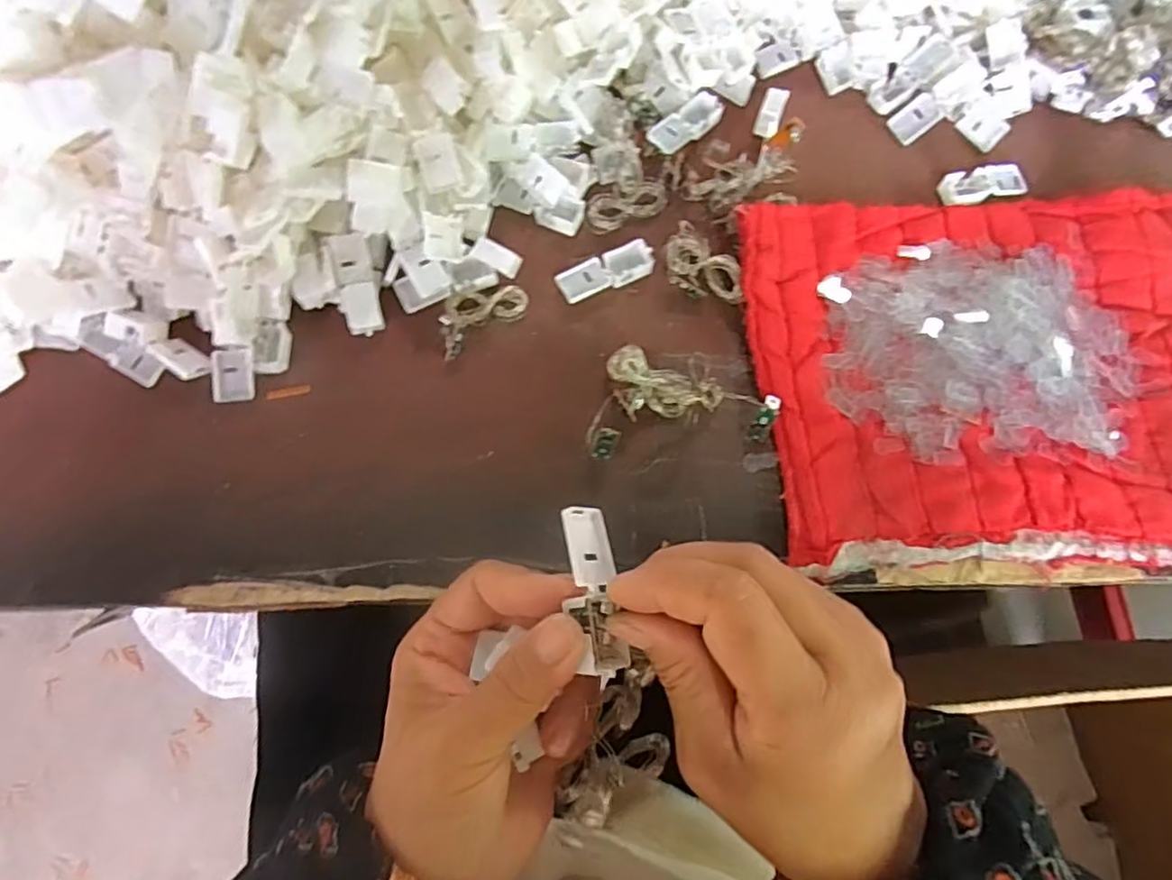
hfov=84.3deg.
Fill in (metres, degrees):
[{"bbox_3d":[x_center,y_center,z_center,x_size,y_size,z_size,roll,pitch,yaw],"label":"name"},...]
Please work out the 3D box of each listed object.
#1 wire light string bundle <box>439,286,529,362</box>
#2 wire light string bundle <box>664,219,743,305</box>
[{"bbox_3d":[-0.062,-0.072,0.363,0.057,0.011,0.031,-38,79,-12],"label":"wire light string bundle"},{"bbox_3d":[0.070,-0.100,0.375,0.050,0.015,0.033,25,75,5],"label":"wire light string bundle"}]

